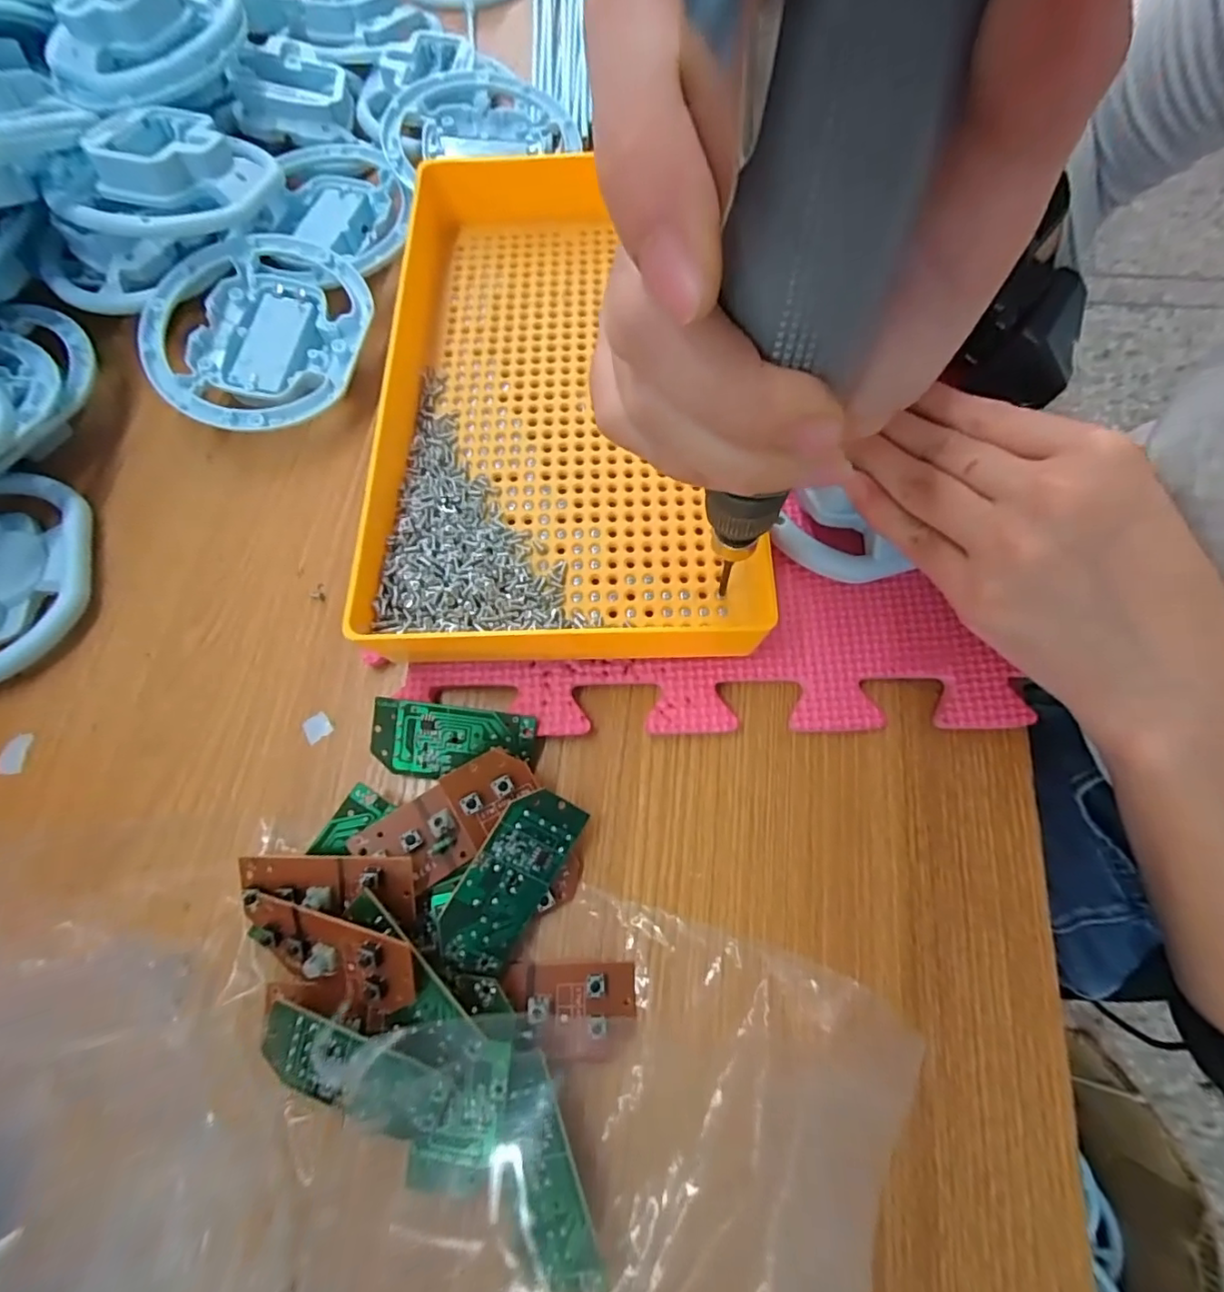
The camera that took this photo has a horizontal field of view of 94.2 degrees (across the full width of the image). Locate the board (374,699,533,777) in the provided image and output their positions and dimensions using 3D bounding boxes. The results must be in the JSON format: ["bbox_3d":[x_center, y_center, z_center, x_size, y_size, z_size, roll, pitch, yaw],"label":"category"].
[{"bbox_3d":[-0.061,0.037,0.217,0.060,0.004,0.028,7,93,-2],"label":"board"}]

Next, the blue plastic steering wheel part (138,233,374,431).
[{"bbox_3d":[-0.169,-0.148,0.279,0.096,0.033,0.102,0,70,1],"label":"blue plastic steering wheel part"}]

